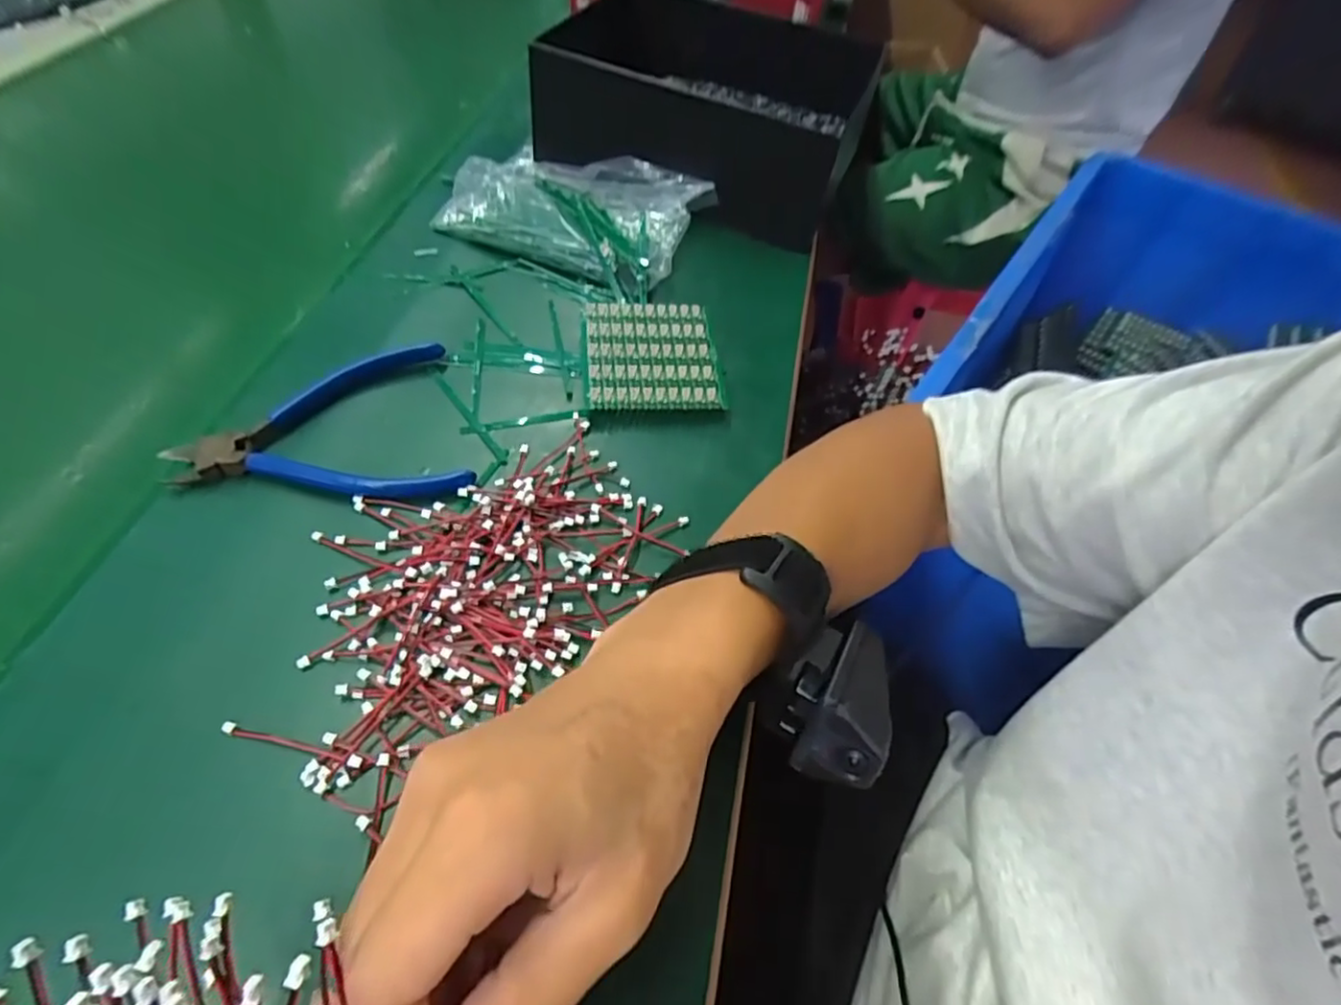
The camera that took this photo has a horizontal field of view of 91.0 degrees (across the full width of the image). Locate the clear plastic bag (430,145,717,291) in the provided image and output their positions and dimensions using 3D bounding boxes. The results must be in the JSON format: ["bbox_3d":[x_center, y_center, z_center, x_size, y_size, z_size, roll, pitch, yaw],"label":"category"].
[{"bbox_3d":[-0.070,-0.213,0.477,0.171,0.033,0.109,22,54,12],"label":"clear plastic bag"}]

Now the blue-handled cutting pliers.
[{"bbox_3d":[-0.182,-0.039,0.349,0.140,0.016,0.105,-9,54,-12],"label":"blue-handled cutting pliers"}]

